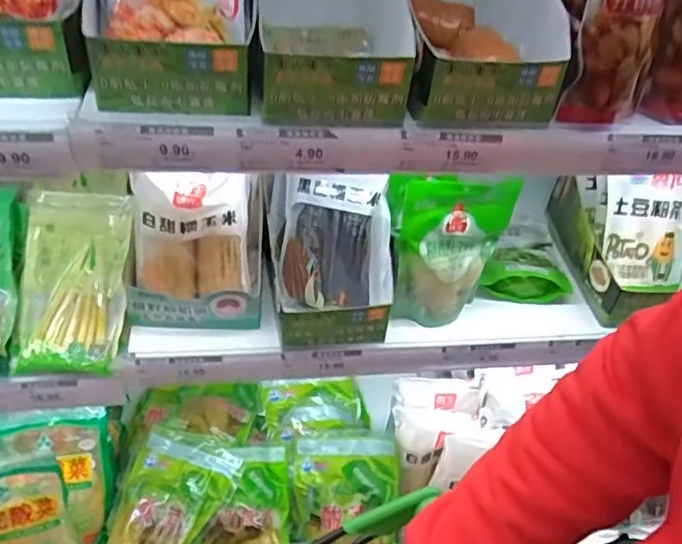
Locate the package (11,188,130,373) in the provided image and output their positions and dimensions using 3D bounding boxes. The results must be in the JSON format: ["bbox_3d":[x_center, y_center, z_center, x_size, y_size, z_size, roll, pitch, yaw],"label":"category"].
[{"bbox_3d":[-0.328,0.008,0.773,0.121,0.026,0.227,2,71,-4],"label":"package"}]

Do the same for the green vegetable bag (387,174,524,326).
[{"bbox_3d":[0.132,-0.035,0.780,0.149,0.192,0.085,7,40,4],"label":"green vegetable bag"}]

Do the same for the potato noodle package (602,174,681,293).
[{"bbox_3d":[0.415,-0.056,0.863,0.121,0.158,0.040,2,18,-1],"label":"potato noodle package"}]

